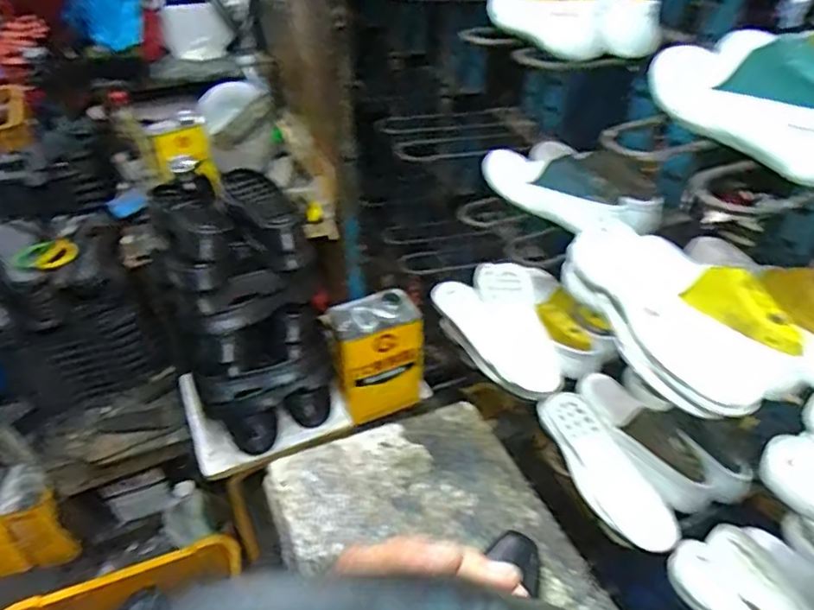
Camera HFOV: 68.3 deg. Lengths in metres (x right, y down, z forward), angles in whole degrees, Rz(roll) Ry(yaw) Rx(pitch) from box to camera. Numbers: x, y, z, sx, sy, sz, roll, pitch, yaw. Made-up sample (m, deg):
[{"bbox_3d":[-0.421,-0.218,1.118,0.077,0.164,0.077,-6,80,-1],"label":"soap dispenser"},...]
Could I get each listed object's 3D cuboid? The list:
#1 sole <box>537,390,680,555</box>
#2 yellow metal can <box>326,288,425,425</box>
[{"bbox_3d":[0.272,0.222,0.831,0.084,0.025,0.252,-14,41,-16],"label":"sole"},{"bbox_3d":[-0.057,0.101,1.164,0.160,0.215,0.111,-15,42,-17],"label":"yellow metal can"}]

